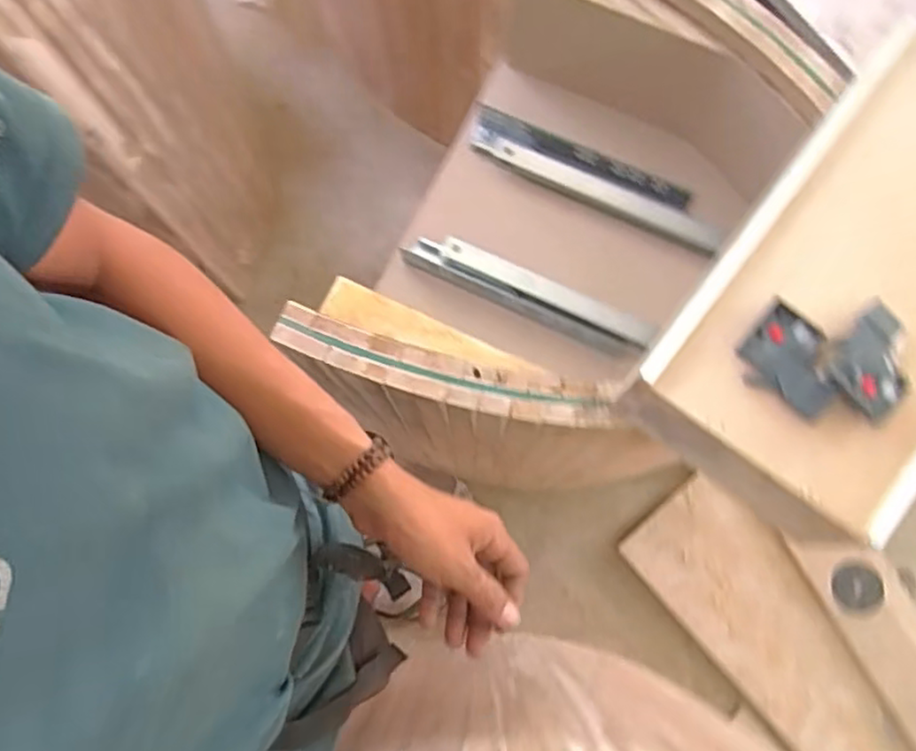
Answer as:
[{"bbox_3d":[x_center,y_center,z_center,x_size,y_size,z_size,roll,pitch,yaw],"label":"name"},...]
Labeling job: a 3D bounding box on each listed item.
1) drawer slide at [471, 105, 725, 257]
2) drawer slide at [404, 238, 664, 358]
[{"bbox_3d":[0.167,-0.255,0.859,0.339,0.049,0.061,29,78,8],"label":"drawer slide"},{"bbox_3d":[0.086,-0.106,0.818,0.314,0.029,0.057,25,77,7],"label":"drawer slide"}]

